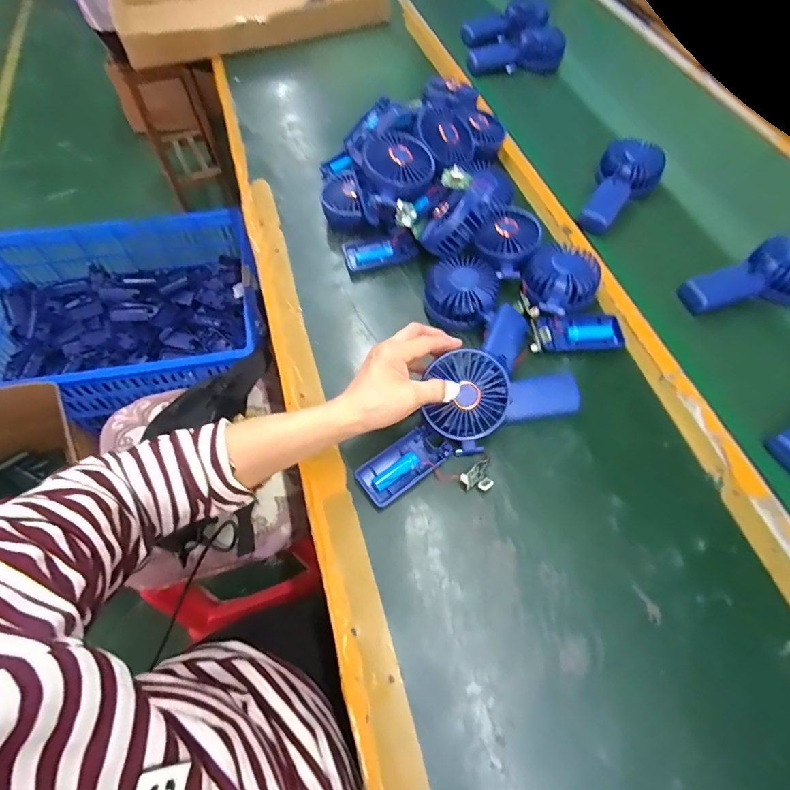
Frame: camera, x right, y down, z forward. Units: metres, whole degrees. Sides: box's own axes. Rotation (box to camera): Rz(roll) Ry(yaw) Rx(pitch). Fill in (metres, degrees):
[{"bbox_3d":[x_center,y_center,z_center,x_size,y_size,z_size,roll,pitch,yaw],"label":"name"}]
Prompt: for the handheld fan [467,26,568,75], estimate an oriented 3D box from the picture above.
[{"bbox_3d":[0.227,-0.637,0.822,0.191,0.070,0.050,-11,61,-8],"label":"handheld fan"}]

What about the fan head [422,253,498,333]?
[{"bbox_3d":[0.078,-0.122,0.524,0.082,0.042,0.088,10,60,4],"label":"fan head"}]

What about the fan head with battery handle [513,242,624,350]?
[{"bbox_3d":[0.198,-0.114,0.516,0.105,0.039,0.128,-6,60,-5],"label":"fan head with battery handle"}]

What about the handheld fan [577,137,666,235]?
[{"bbox_3d":[0.311,-0.292,0.632,0.082,0.042,0.158,35,77,17],"label":"handheld fan"}]

